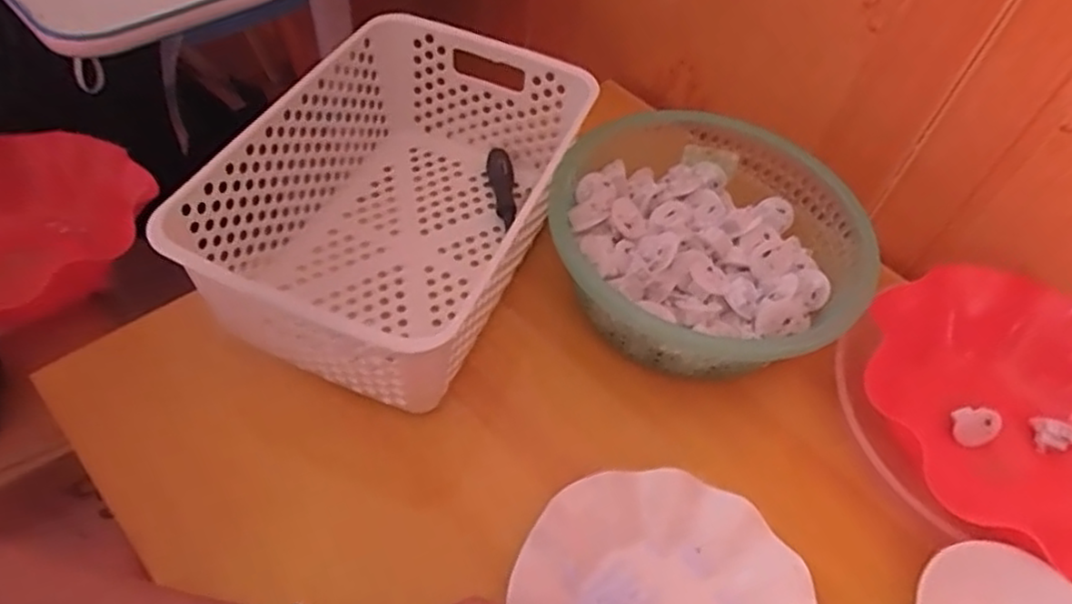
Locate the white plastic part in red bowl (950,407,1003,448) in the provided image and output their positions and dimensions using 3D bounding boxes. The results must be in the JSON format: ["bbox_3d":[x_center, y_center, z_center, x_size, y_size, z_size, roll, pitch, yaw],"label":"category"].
[{"bbox_3d":[0.324,0.091,0.517,0.027,0.026,0.023,-3,54,-9],"label":"white plastic part in red bowl"}]

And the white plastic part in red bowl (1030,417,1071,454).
[{"bbox_3d":[0.384,0.097,0.520,0.023,0.026,0.028,-19,57,-19],"label":"white plastic part in red bowl"}]

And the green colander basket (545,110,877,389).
[{"bbox_3d":[0.133,-0.050,0.557,0.235,0.075,0.230,3,53,-4],"label":"green colander basket"}]

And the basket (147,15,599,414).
[{"bbox_3d":[-0.100,-0.076,0.547,0.209,0.124,0.313,22,54,11],"label":"basket"}]

